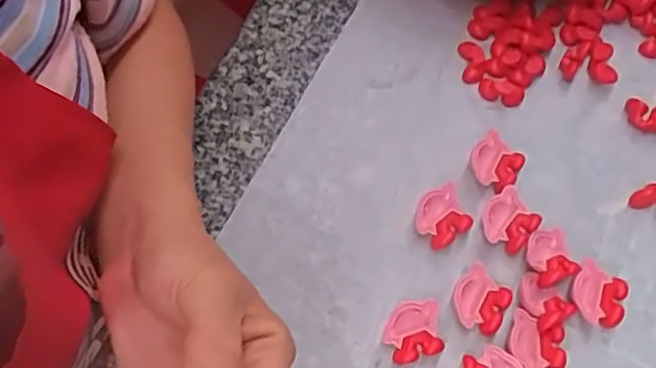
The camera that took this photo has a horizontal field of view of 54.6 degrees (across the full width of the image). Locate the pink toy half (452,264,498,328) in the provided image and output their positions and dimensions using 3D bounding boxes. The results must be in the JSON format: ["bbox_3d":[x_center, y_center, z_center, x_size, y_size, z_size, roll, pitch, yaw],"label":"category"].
[{"bbox_3d":[0.089,0.069,0.390,0.021,0.010,0.037,28,72,9],"label":"pink toy half"}]

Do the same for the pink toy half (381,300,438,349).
[{"bbox_3d":[0.049,0.084,0.383,0.036,0.015,0.022,-20,71,-8],"label":"pink toy half"}]

